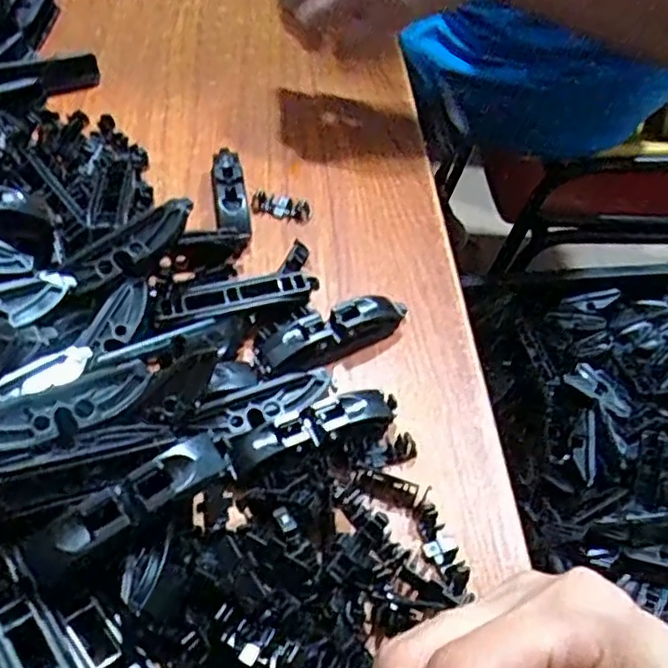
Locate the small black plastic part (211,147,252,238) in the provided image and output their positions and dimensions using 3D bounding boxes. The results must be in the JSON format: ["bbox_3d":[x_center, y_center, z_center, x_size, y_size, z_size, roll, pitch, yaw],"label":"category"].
[{"bbox_3d":[-0.061,-0.084,0.398,0.018,0.018,0.073,-6,50,-8],"label":"small black plastic part"}]

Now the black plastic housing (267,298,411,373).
[{"bbox_3d":[0.003,0.000,0.331,0.075,0.018,0.022,-20,53,-18],"label":"black plastic housing"}]

